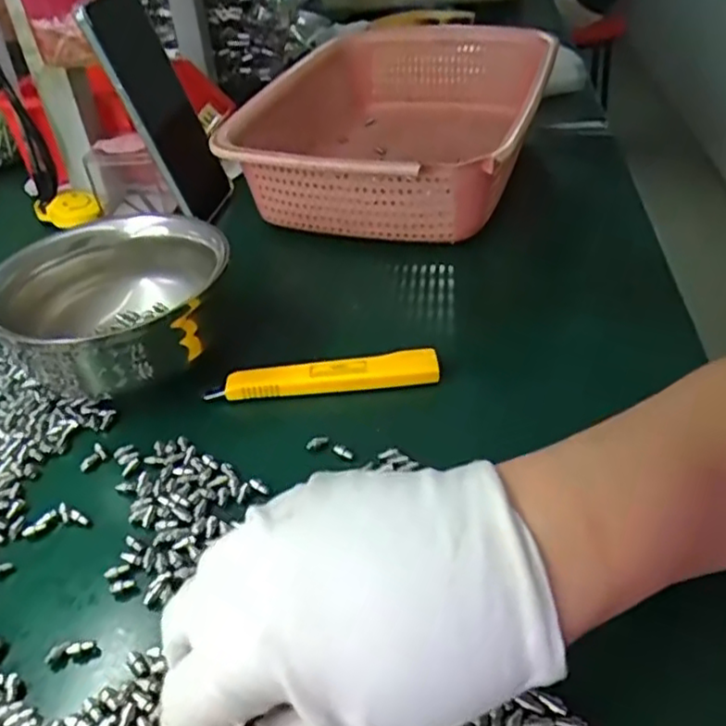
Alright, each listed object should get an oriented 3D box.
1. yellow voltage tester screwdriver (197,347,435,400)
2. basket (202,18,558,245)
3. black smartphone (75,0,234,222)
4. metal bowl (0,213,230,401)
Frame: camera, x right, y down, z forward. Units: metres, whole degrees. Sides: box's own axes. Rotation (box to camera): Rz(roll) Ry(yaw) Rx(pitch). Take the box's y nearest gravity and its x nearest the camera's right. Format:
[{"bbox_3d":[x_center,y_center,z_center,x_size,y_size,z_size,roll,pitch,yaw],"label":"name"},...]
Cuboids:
[{"bbox_3d":[-0.020,0.007,0.360,0.120,0.013,0.019,-6,38,-2],"label":"yellow voltage tester screwdriver"},{"bbox_3d":[0.028,-0.192,0.553,0.209,0.077,0.293,8,40,16],"label":"basket"},{"bbox_3d":[-0.149,-0.186,0.502,0.015,0.163,0.074,-8,39,22],"label":"black smartphone"},{"bbox_3d":[-0.134,-0.028,0.376,0.110,0.069,0.110,-3,38,2],"label":"metal bowl"}]

